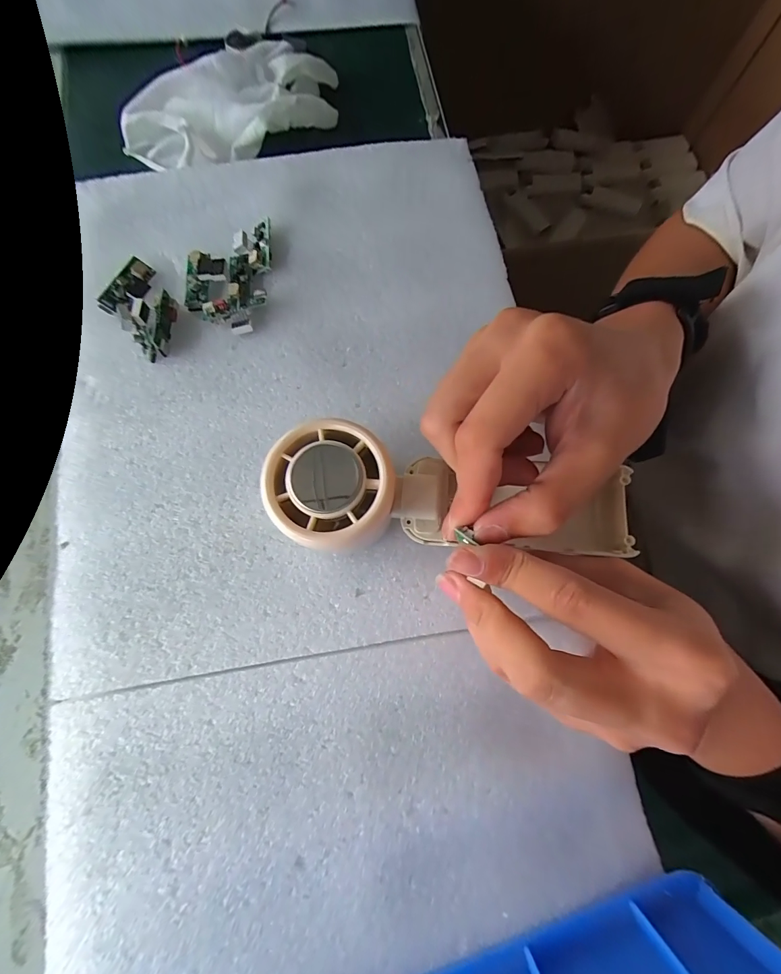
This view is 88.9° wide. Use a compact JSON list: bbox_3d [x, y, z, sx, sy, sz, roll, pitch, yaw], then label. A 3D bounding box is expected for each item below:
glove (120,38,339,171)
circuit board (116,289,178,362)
[{"bbox_3d":[-0.112,-0.284,0.296,0.160,0.034,0.077,-37,79,-7],"label":"glove"},{"bbox_3d":[-0.141,-0.095,0.231,0.021,0.021,0.038,1,77,1],"label":"circuit board"}]

